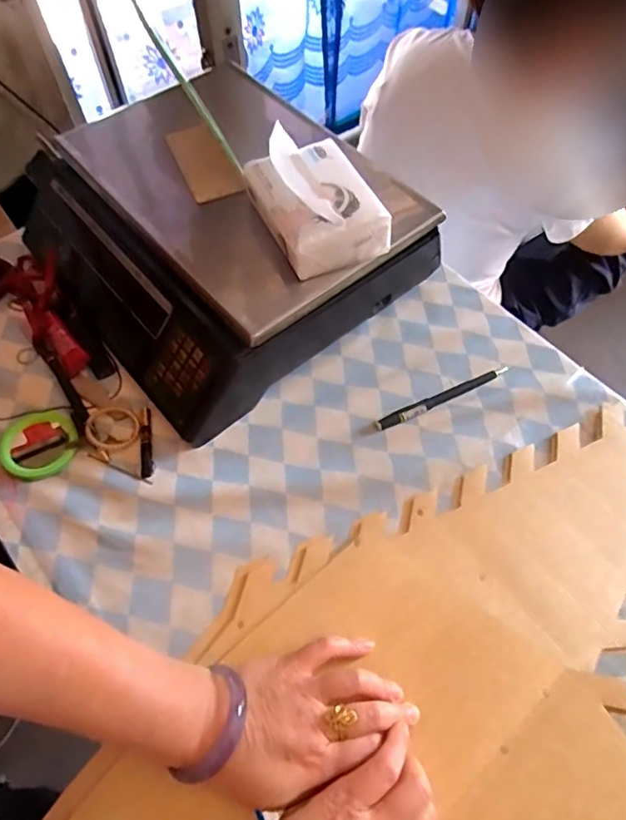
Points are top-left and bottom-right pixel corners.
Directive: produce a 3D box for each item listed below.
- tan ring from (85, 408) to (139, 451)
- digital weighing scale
[{"bbox_3d":[-0.186,0.017,0.505,0.046,0.007,0.045,4,60,-7],"label":"tan ring"},{"bbox_3d":[-0.102,-0.185,0.573,0.307,0.115,0.347,-35,65,-20],"label":"digital weighing scale"}]

